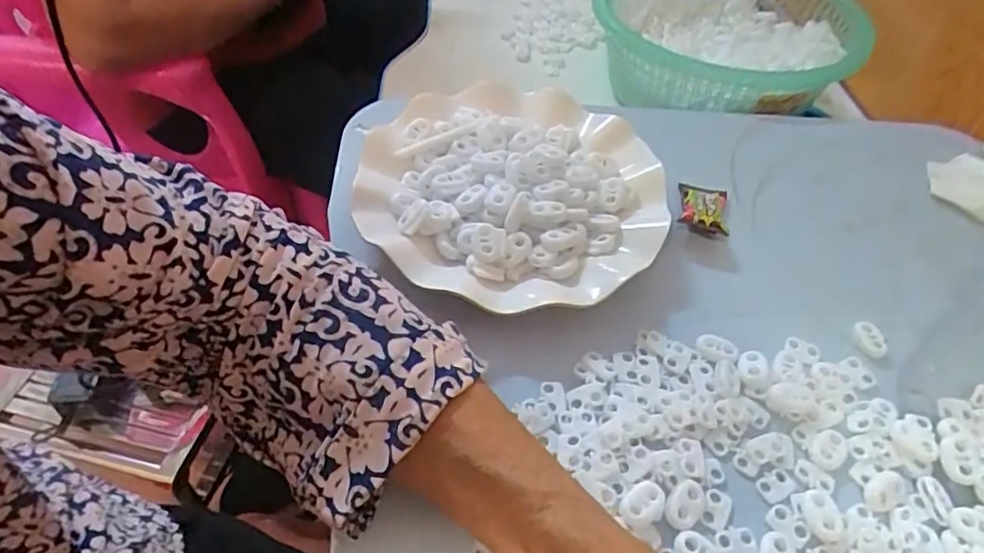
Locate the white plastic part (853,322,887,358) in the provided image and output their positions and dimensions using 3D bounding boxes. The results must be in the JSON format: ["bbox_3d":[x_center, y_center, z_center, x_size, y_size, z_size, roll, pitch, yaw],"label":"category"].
[{"bbox_3d":[0.209,0.035,0.336,0.012,0.007,0.021,-10,51,-12],"label":"white plastic part"}]

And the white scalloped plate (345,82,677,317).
[{"bbox_3d":[0.012,-0.049,0.374,0.178,0.044,0.180,1,47,-1],"label":"white scalloped plate"}]

